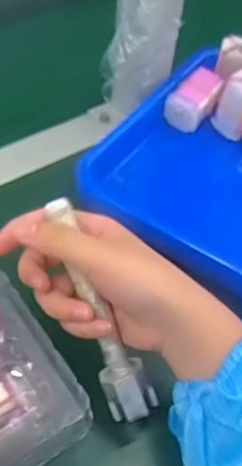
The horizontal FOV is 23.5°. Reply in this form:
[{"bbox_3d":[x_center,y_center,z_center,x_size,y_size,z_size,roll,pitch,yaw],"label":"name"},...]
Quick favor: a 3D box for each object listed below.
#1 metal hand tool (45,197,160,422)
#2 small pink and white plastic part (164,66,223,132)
[{"bbox_3d":[-0.013,0.049,0.375,0.029,0.019,0.149,-22,96,-21],"label":"metal hand tool"},{"bbox_3d":[0.070,-0.128,0.552,0.034,0.035,0.055,31,56,18],"label":"small pink and white plastic part"}]

